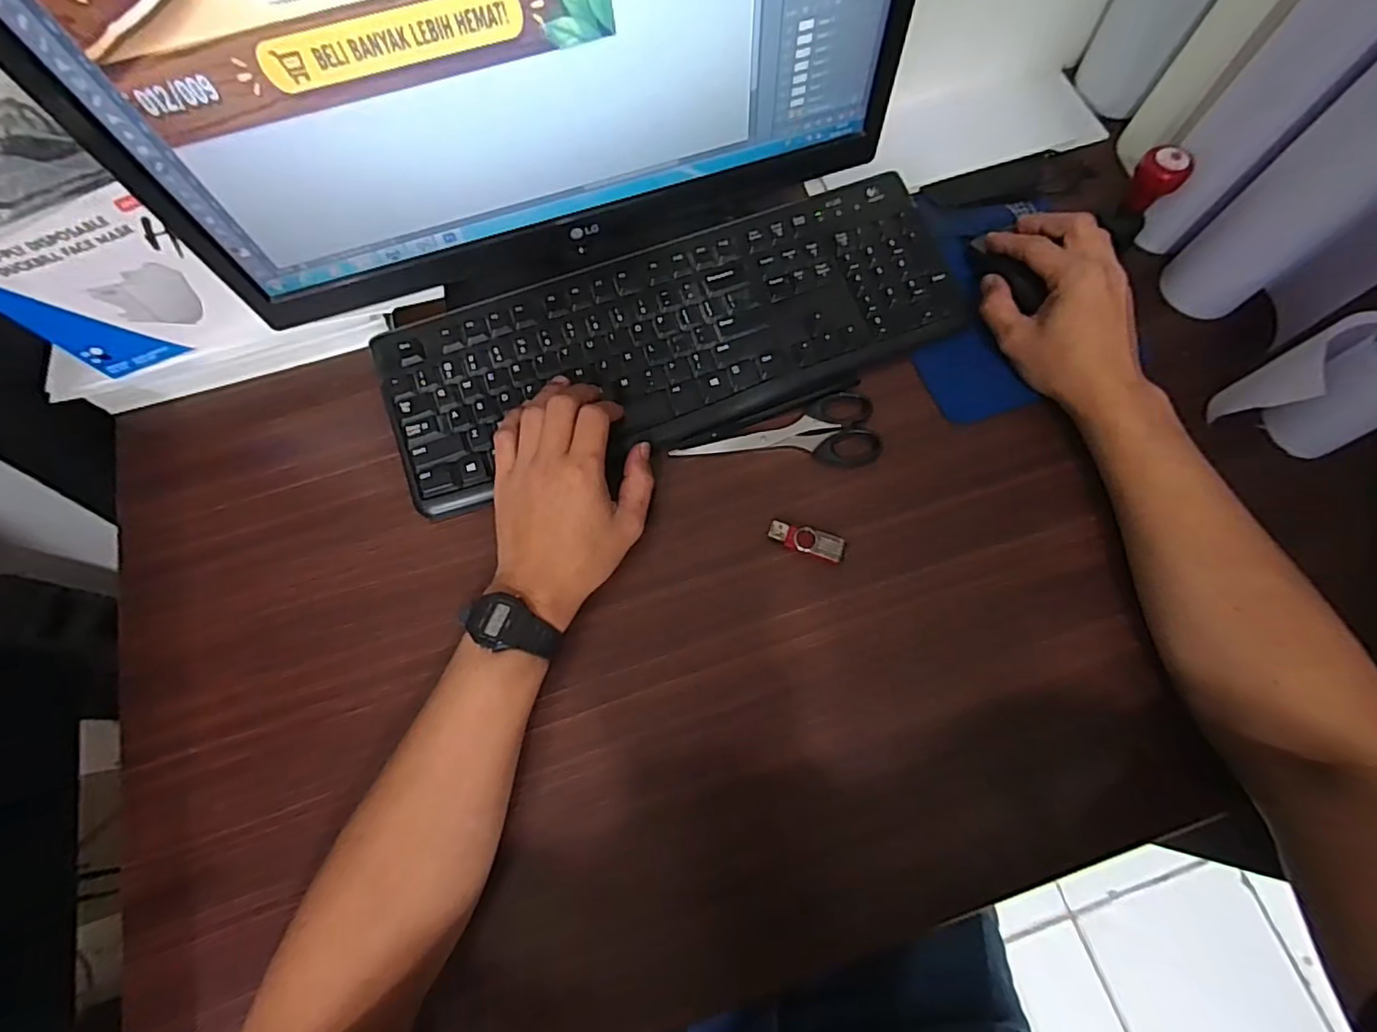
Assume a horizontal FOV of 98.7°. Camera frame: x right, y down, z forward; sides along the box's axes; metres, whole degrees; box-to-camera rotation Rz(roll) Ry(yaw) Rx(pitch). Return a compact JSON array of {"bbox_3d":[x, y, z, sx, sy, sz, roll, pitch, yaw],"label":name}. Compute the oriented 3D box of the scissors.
[{"bbox_3d":[0.066,-0.059,0.440,0.150,0.010,0.057,-7,78,-2],"label":"scissors"}]

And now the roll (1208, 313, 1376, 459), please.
[{"bbox_3d":[0.427,-0.082,0.397,0.075,0.090,0.073,0,78,0],"label":"roll"}]

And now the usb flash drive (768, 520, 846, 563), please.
[{"bbox_3d":[0.082,0.017,0.412,0.052,0.007,0.019,19,78,4],"label":"usb flash drive"}]

